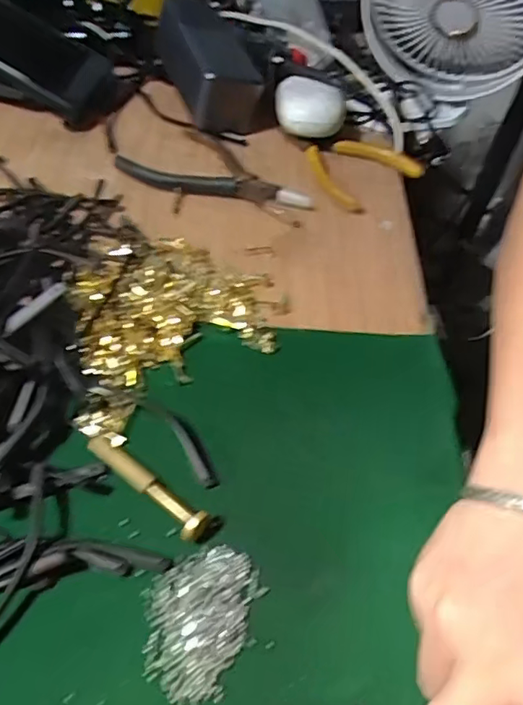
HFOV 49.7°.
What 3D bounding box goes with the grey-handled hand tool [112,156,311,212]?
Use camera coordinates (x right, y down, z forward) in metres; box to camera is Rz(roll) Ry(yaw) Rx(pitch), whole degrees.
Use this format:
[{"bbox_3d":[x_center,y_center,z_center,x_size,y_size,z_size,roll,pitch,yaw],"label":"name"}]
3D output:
[{"bbox_3d":[-0.039,-0.130,0.438,0.157,0.013,0.020,12,51,5],"label":"grey-handled hand tool"}]

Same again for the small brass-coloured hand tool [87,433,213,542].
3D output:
[{"bbox_3d":[-0.057,0.065,0.278,0.073,0.011,0.014,36,57,23],"label":"small brass-coloured hand tool"}]

